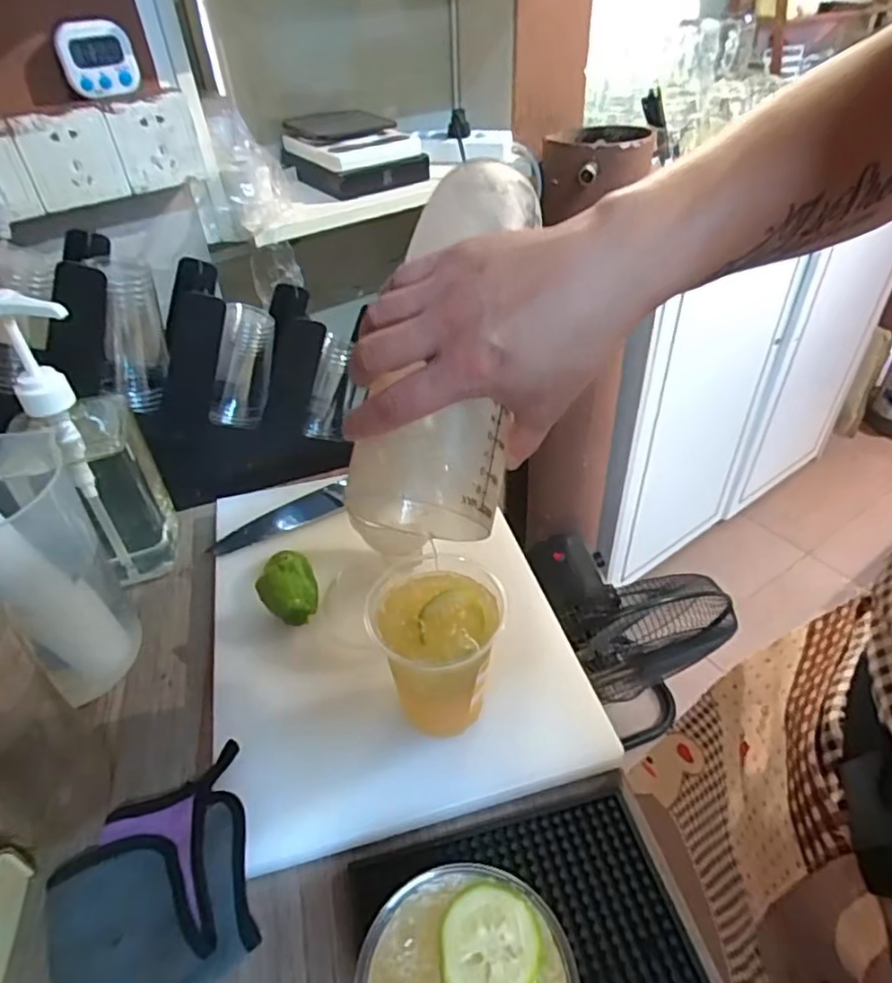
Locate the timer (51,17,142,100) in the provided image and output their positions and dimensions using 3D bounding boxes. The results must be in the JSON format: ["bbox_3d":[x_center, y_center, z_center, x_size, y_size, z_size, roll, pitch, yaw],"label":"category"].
[{"bbox_3d":[-0.351,-0.436,0.625,0.070,0.062,0.019,-14,42,-12],"label":"timer"}]

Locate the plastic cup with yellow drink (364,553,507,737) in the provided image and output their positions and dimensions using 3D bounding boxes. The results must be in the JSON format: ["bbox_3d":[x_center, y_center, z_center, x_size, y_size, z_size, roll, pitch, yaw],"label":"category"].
[{"bbox_3d":[-0.003,0.122,0.465,0.095,0.112,0.108,-18,43,-16],"label":"plastic cup with yellow drink"}]

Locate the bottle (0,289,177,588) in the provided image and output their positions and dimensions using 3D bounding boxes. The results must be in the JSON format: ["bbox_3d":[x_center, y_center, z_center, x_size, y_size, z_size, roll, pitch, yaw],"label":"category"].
[{"bbox_3d":[-0.332,-0.047,0.587,0.062,0.290,0.117,-17,43,-15],"label":"bottle"}]

